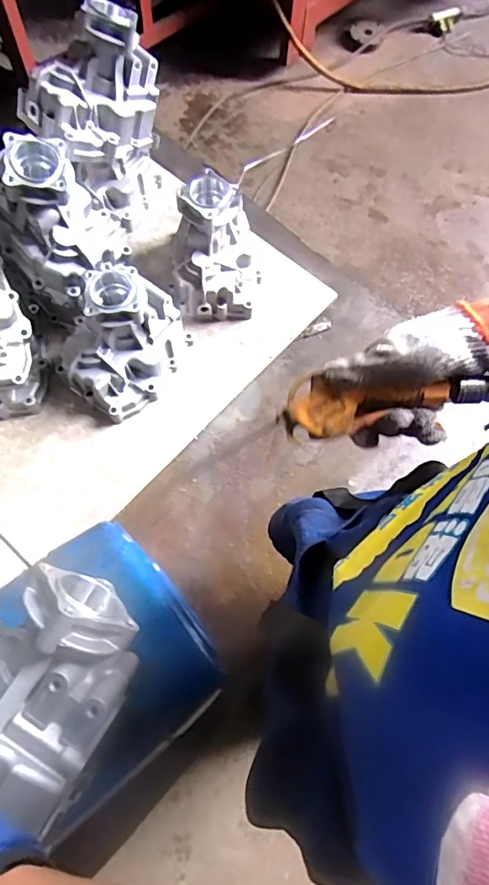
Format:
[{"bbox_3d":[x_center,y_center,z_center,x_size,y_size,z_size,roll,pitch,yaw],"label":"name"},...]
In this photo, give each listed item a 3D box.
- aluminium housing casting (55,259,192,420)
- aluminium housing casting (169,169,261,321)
[{"bbox_3d":[-0.223,-0.183,0.897,0.173,0.201,0.216,26,70,8],"label":"aluminium housing casting"},{"bbox_3d":[-0.052,-0.370,0.970,0.171,0.199,0.202,6,69,0],"label":"aluminium housing casting"}]

